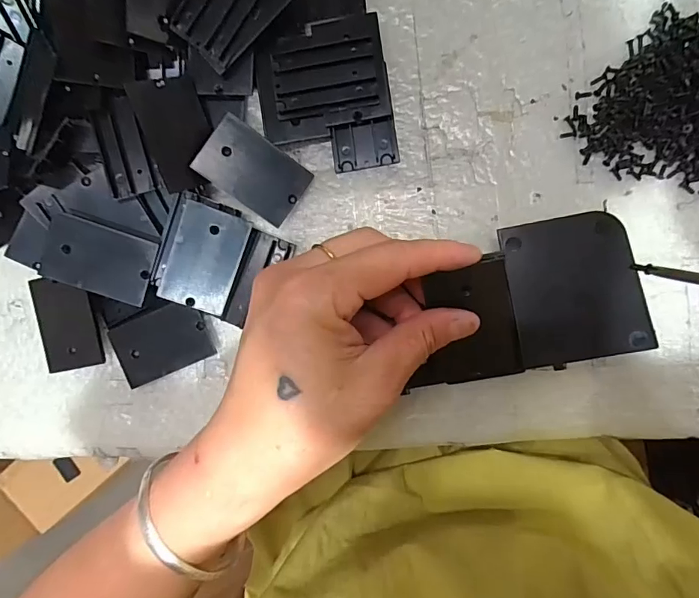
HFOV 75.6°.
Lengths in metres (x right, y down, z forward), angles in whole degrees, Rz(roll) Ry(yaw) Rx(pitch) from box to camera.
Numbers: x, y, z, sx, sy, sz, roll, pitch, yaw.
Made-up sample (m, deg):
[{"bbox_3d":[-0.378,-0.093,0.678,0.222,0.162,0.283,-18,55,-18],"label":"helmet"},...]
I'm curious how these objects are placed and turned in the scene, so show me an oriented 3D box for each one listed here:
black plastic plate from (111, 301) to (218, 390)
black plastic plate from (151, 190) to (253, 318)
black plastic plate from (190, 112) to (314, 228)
[{"bbox_3d":[-0.107,0.025,0.256,0.054,0.004,0.036,-22,103,7],"label":"black plastic plate"},{"bbox_3d":[-0.080,-0.024,0.245,0.041,0.004,0.058,18,96,-14],"label":"black plastic plate"},{"bbox_3d":[-0.051,-0.069,0.244,0.054,0.004,0.035,34,90,-16],"label":"black plastic plate"}]

